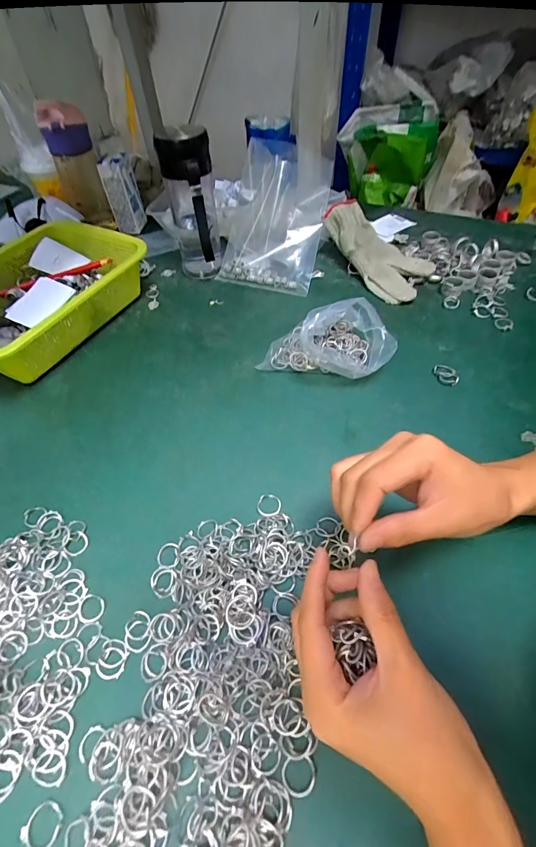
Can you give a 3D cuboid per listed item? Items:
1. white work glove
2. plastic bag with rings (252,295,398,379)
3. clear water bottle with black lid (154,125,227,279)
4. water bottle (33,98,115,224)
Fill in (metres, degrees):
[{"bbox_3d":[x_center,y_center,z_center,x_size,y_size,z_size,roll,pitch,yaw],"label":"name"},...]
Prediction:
[{"bbox_3d":[0.164,-0.258,0.571,0.099,0.048,0.192,-30,77,-20],"label":"white work glove"},{"bbox_3d":[0.069,-0.096,0.441,0.150,0.074,0.074,10,53,11],"label":"plastic bag with rings"},{"bbox_3d":[-0.102,-0.297,0.536,0.067,0.188,0.068,-10,52,-5],"label":"clear water bottle with black lid"},{"bbox_3d":[-0.311,-0.414,0.632,0.064,0.181,0.060,-35,59,-23],"label":"water bottle"}]

